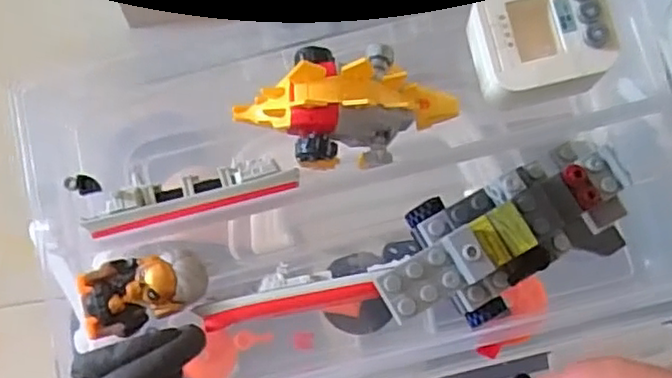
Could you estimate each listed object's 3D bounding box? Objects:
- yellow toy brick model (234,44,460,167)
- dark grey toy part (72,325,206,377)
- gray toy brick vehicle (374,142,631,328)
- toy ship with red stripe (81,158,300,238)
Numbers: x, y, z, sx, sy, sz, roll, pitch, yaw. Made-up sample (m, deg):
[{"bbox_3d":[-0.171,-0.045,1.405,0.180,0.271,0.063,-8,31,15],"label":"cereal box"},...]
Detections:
[{"bbox_3d":[0.006,-0.026,0.216,0.072,0.035,0.026,-9,70,-6],"label":"yellow toy brick model"},{"bbox_3d":[-0.060,0.060,0.205,0.039,0.014,0.027,-15,71,-8],"label":"dark grey toy part"},{"bbox_3d":[0.054,0.016,0.210,0.088,0.027,0.038,-21,72,-10],"label":"gray toy brick vehicle"},{"bbox_3d":[-0.050,0.002,0.228,0.073,0.015,0.015,-10,70,-6],"label":"toy ship with red stripe"}]

